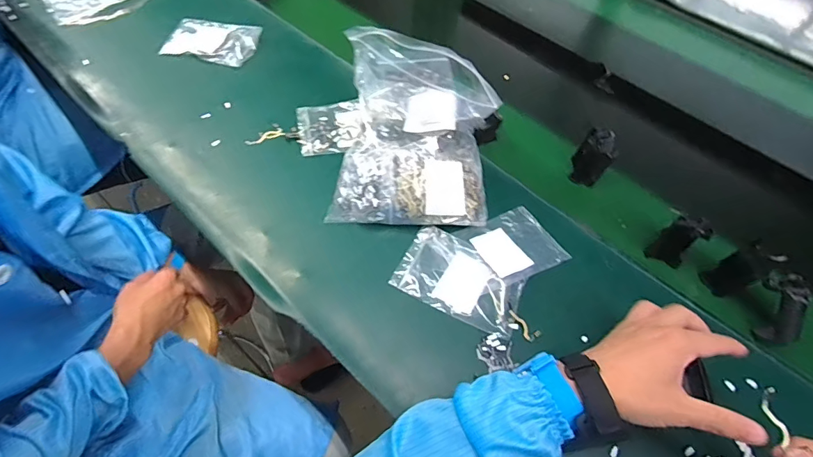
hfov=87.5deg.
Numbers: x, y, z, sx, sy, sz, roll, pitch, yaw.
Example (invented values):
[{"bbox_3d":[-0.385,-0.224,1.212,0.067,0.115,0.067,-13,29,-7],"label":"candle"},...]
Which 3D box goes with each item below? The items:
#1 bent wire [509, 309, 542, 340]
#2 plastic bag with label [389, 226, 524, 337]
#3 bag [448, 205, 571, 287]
[{"bbox_3d":[0.134,0.109,0.486,0.017,0.004,0.042,-36,78,-24],"label":"bent wire"},{"bbox_3d":[0.066,0.060,0.516,0.145,0.010,0.093,25,60,14],"label":"plastic bag with label"},{"bbox_3d":[0.135,0.020,0.538,0.106,0.010,0.095,-23,61,-16],"label":"bag"}]

